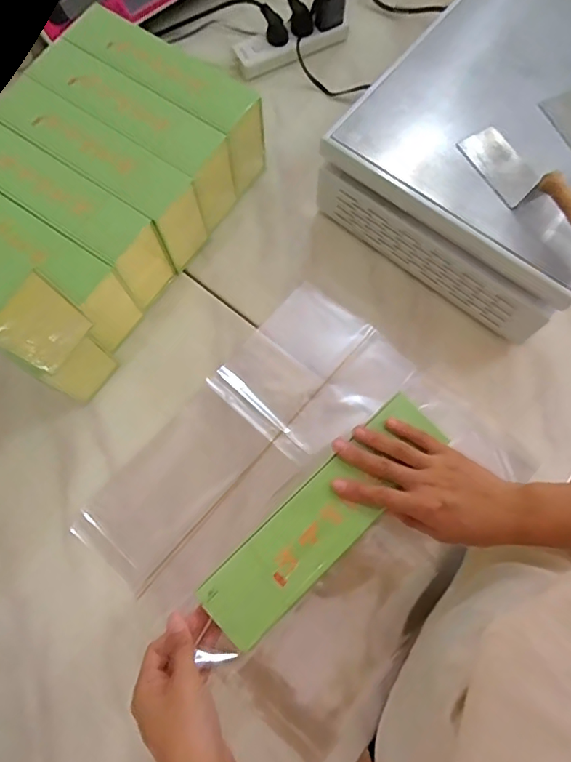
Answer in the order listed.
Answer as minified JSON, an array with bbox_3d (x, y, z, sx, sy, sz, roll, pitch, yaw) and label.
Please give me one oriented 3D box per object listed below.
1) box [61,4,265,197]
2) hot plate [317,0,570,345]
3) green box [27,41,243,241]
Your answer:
[{"bbox_3d":[-0.149,-0.369,0.648,0.261,0.108,0.070,35,77,10],"label":"box"},{"bbox_3d":[0.287,-0.301,0.619,0.309,0.144,0.396,38,78,10],"label":"hot plate"},{"bbox_3d":[-0.186,-0.311,0.629,0.266,0.104,0.072,35,77,10],"label":"green box"}]

